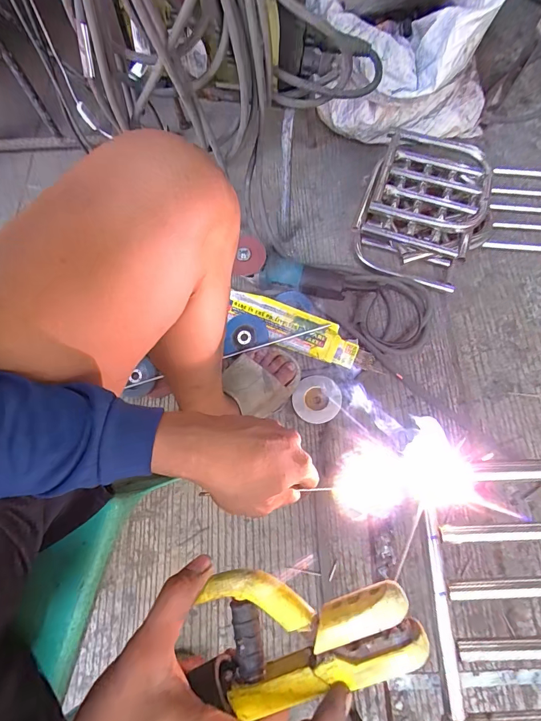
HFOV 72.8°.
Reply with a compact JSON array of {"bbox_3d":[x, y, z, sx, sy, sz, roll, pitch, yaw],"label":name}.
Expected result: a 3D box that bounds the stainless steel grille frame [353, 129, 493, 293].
[{"bbox_3d":[0.357,-0.355,0.839,0.280,0.102,0.366,25,73,9],"label":"stainless steel grille frame"}]

